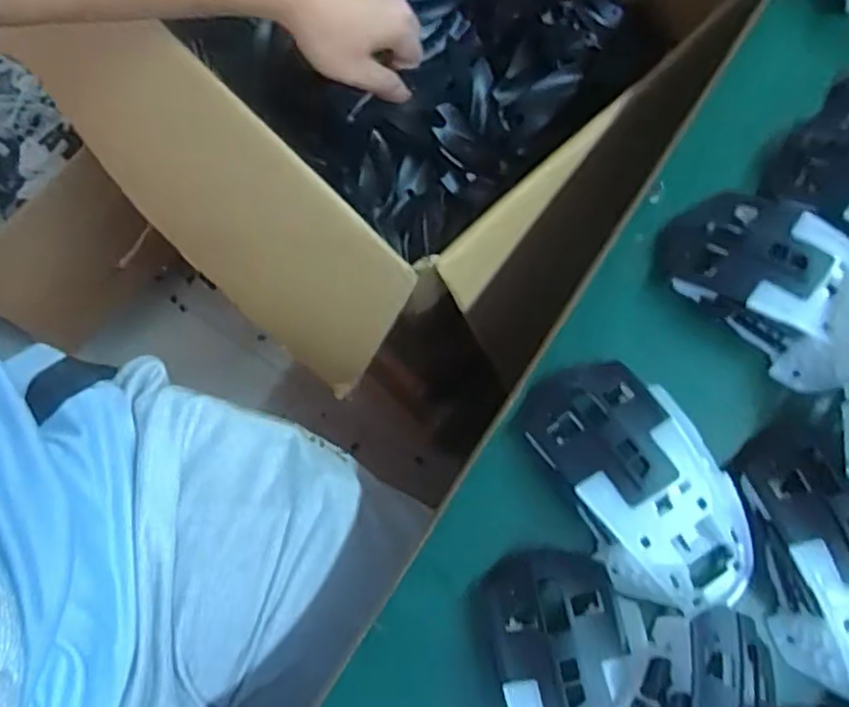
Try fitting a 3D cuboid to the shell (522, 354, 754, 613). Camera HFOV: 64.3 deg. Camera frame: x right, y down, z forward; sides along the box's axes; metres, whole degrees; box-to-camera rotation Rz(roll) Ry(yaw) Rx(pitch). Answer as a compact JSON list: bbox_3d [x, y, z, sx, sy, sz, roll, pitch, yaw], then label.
[{"bbox_3d":[0.093,0.055,0.296,0.063,0.035,0.114,-30,79,-6],"label":"shell"}]

